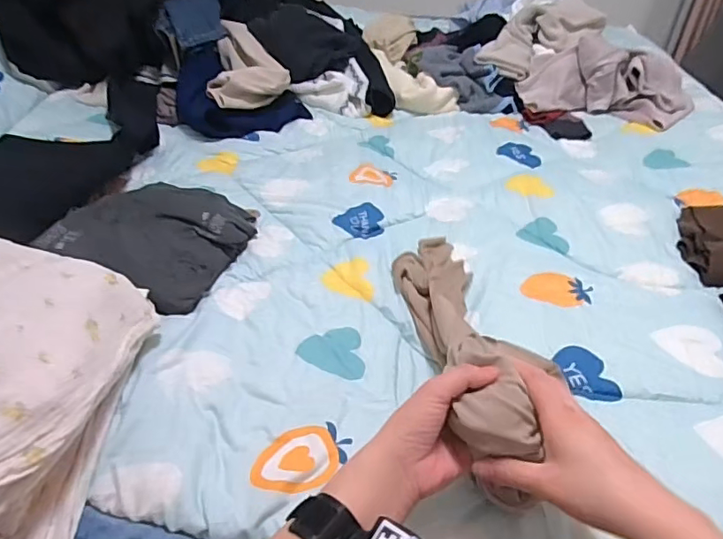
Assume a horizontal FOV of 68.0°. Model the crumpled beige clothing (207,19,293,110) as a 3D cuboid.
[{"bbox_3d":[-0.238,-0.439,1.162,0.156,0.083,0.318,-2,50,-7],"label":"crumpled beige clothing"}]

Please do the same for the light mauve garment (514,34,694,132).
[{"bbox_3d":[0.543,-0.407,1.191,0.361,0.144,0.181,13,39,13],"label":"light mauve garment"}]

